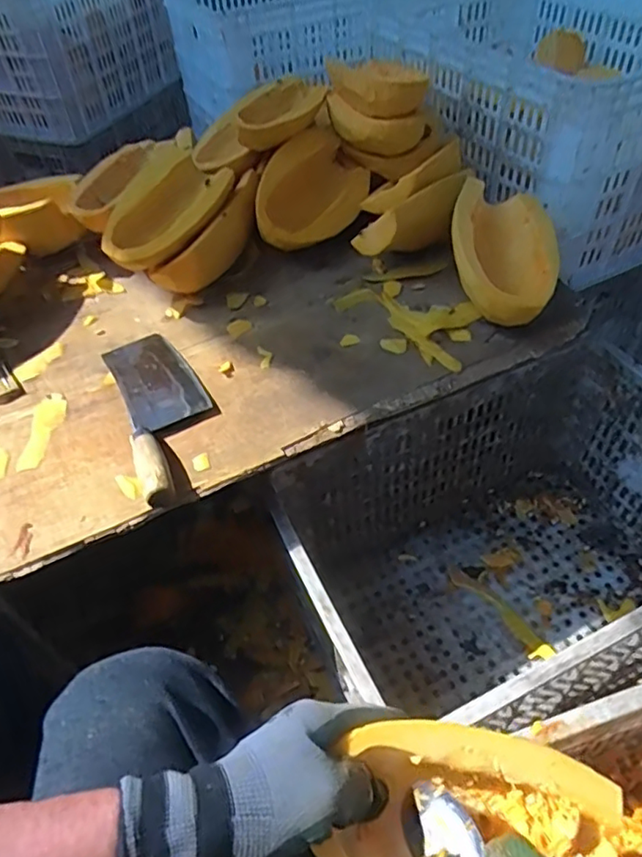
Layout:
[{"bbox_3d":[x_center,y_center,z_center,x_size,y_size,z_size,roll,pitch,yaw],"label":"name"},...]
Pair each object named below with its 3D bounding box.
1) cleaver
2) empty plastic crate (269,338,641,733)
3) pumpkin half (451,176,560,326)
[{"bbox_3d":[-0.168,-0.028,0.624,0.090,0.033,0.243,-20,50,-13],"label":"cleaver"},{"bbox_3d":[0.230,0.160,0.737,0.502,0.269,0.334,-23,51,-13],"label":"empty plastic crate"},{"bbox_3d":[0.212,-0.201,0.699,0.113,0.092,0.210,2,49,6],"label":"pumpkin half"}]

